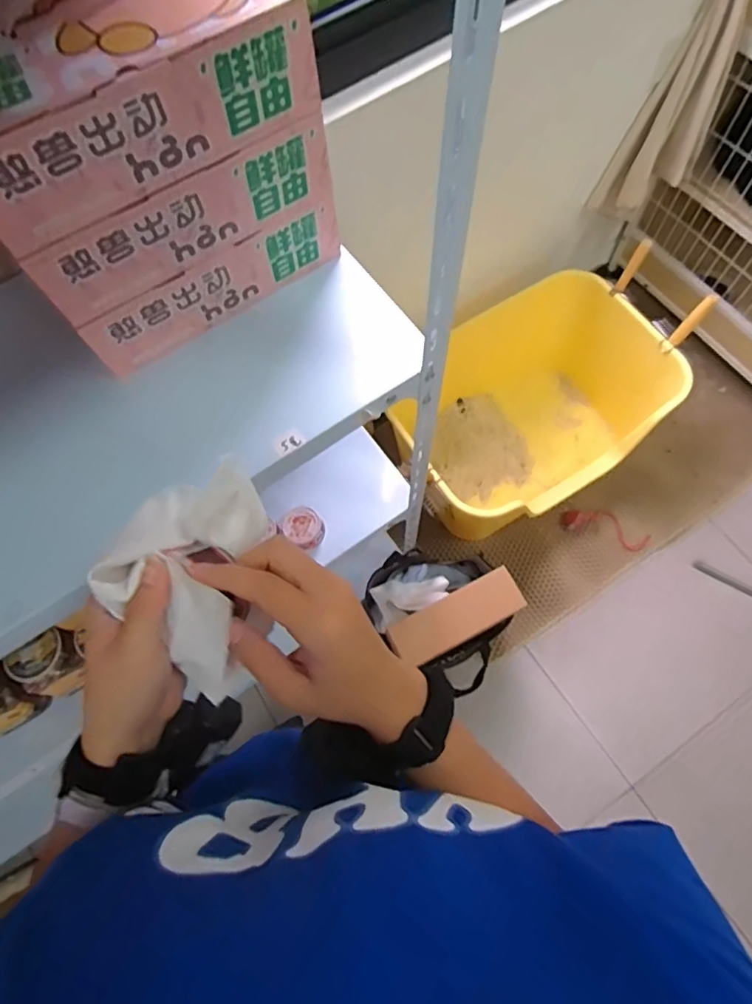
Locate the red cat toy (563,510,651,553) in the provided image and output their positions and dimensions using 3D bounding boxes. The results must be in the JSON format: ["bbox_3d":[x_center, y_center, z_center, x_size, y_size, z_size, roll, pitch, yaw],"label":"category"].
[{"bbox_3d":[0.601,0.059,1.421,0.224,0.026,0.091,19,71,9],"label":"red cat toy"}]

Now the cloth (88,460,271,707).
[{"bbox_3d":[-0.112,0.042,0.322,0.070,0.054,0.117,9,69,6],"label":"cloth"}]

